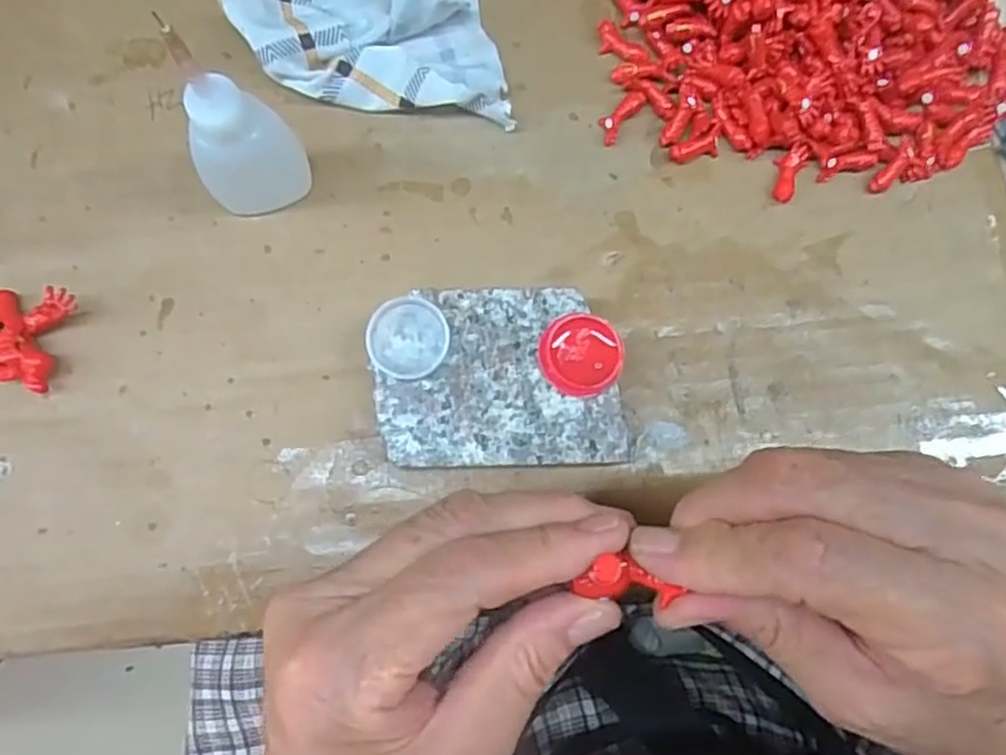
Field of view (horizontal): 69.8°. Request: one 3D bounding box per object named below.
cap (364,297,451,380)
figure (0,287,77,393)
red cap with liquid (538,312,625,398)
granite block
[{"bbox_3d":[-0.032,-0.013,0.240,0.026,0.005,0.026,-1,87,-7],"label":"cap"},{"bbox_3d":[-0.173,-0.018,0.247,0.044,0.016,0.035,19,81,0],"label":"figure"},{"bbox_3d":[0.026,-0.008,0.242,0.027,0.005,0.027,-5,83,-3],"label":"red cap with liquid"},{"bbox_3d":[-0.001,0.001,0.251,0.080,0.019,0.059,-2,81,-3],"label":"granite block"}]

